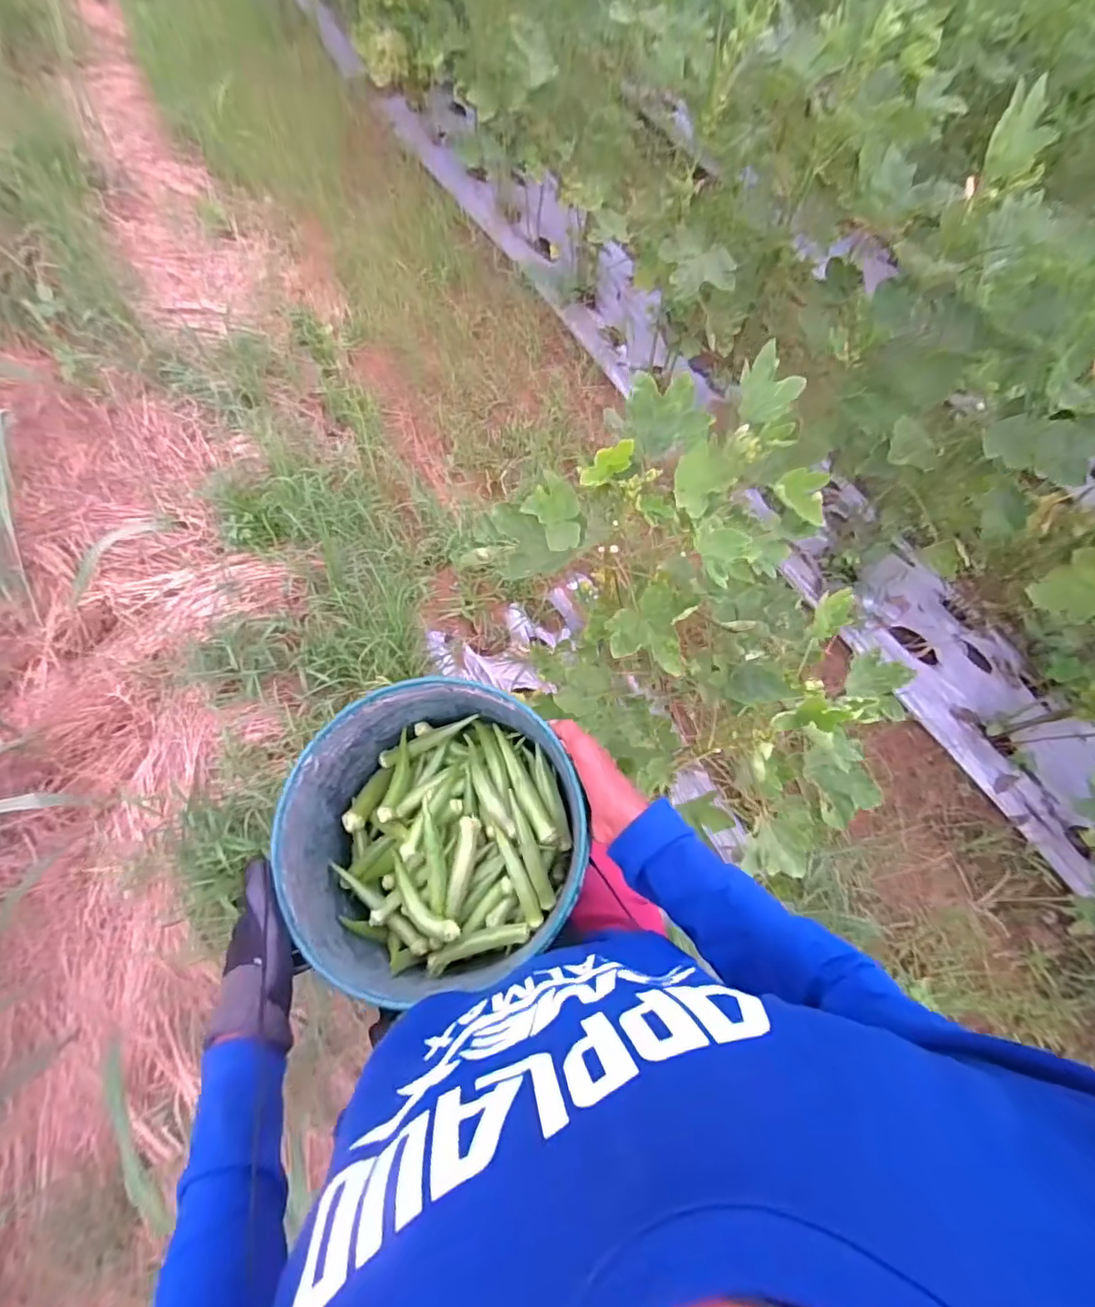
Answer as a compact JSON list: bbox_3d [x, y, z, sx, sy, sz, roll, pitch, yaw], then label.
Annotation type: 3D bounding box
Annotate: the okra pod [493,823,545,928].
[{"bbox_3d":[-0.030,0.224,0.580,0.018,0.018,0.103,-22,69,-11],"label":"okra pod"}]

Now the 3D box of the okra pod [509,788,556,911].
[{"bbox_3d":[-0.018,0.201,0.587,0.018,0.018,0.118,-18,81,-10],"label":"okra pod"}]

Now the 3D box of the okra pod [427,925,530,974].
[{"bbox_3d":[-0.071,0.292,0.571,0.111,0.011,0.023,-22,68,6],"label":"okra pod"}]

